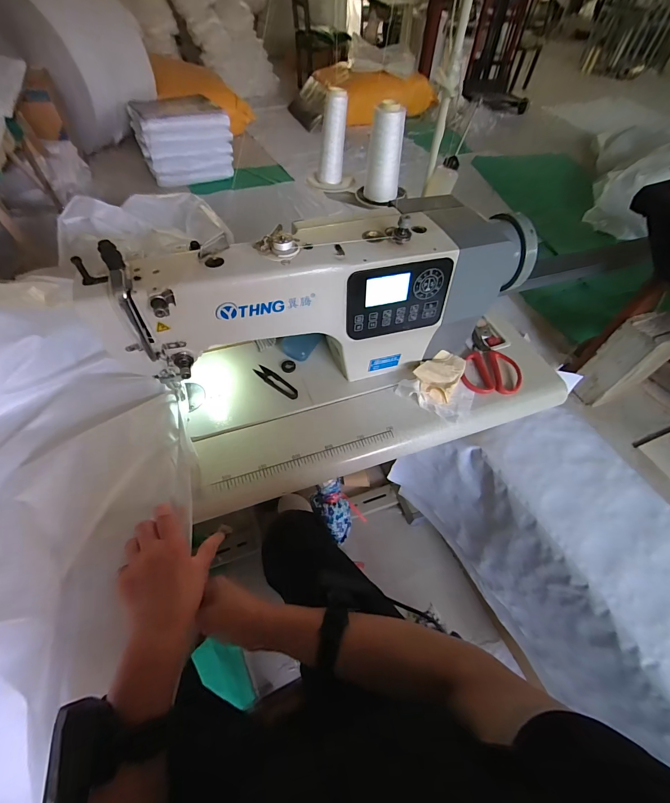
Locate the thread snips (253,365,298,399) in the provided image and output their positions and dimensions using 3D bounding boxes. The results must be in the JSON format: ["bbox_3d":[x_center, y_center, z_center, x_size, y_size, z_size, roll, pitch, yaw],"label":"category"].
[{"bbox_3d":[-0.100,-0.033,0.590,0.093,0.006,0.022,34,60,19],"label":"thread snips"}]

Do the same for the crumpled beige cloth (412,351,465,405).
[{"bbox_3d":[0.181,-0.049,0.597,0.069,0.018,0.109,28,58,15],"label":"crumpled beige cloth"}]

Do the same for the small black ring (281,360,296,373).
[{"bbox_3d":[-0.082,-0.063,0.611,0.024,0.004,0.027,-4,56,-5],"label":"small black ring"}]

